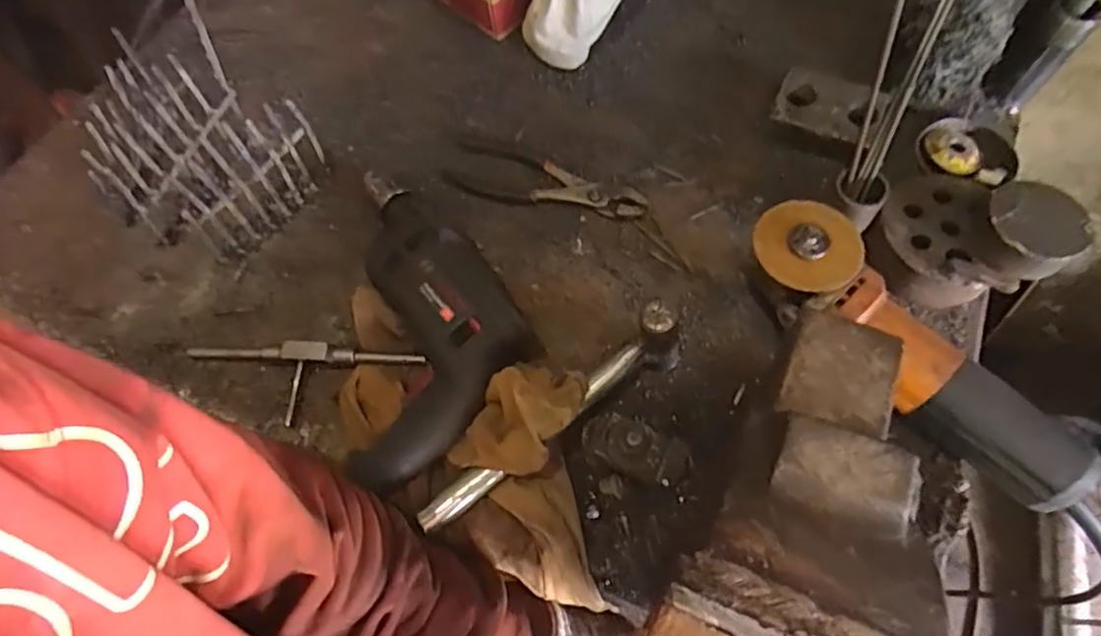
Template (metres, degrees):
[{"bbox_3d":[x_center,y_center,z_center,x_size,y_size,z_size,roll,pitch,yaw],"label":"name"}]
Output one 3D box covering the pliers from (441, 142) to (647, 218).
[{"bbox_3d":[-0.007,-0.130,0.606,0.196,0.014,0.060,17,67,11],"label":"pliers"}]

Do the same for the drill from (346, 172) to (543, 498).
[{"bbox_3d":[-0.128,0.002,0.511,0.163,0.078,0.233,-33,68,-11],"label":"drill"}]

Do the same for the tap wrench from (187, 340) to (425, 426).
[{"bbox_3d":[-0.208,0.051,0.508,0.196,0.026,0.061,0,65,3],"label":"tap wrench"}]

